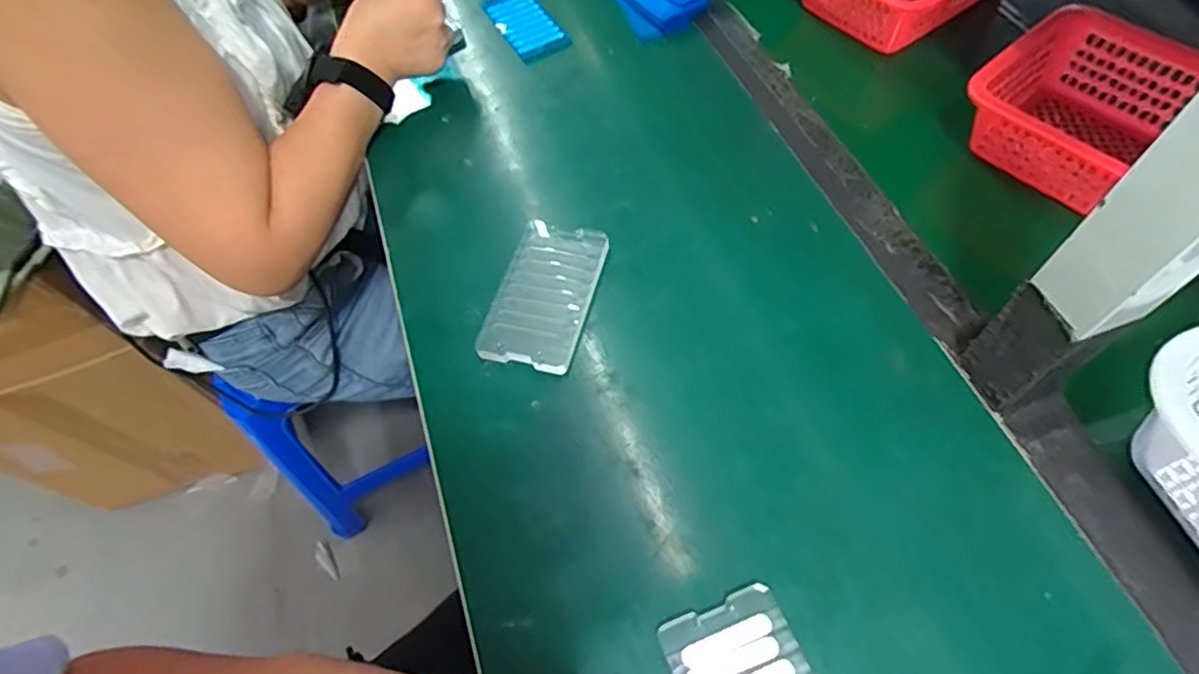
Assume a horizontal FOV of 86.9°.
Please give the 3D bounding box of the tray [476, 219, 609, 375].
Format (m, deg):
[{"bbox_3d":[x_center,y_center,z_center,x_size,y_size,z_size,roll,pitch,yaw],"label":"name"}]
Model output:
[{"bbox_3d":[-0.040,-0.032,0.471,0.068,0.012,0.120,12,61,11],"label":"tray"}]

